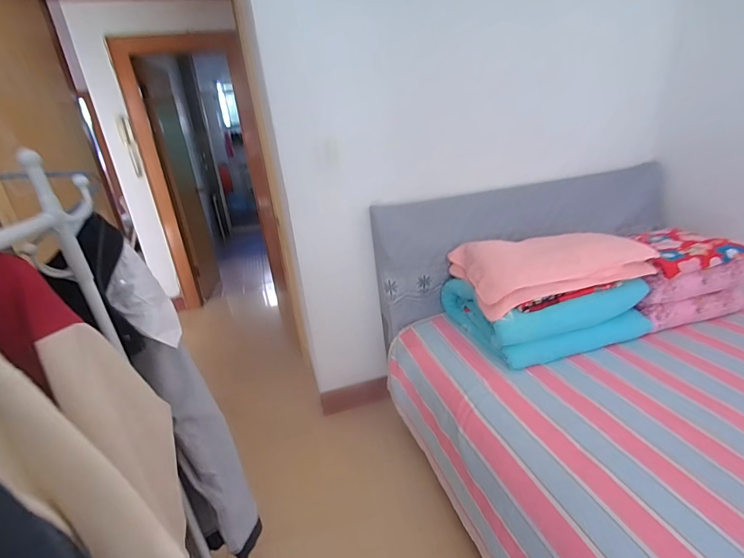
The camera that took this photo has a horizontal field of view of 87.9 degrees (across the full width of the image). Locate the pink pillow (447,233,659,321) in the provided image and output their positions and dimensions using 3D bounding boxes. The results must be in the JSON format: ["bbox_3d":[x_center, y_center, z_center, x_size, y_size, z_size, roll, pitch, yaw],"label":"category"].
[{"bbox_3d":[0.707,-0.096,1.584,0.639,0.222,0.388,-8,22,-8],"label":"pink pillow"}]

